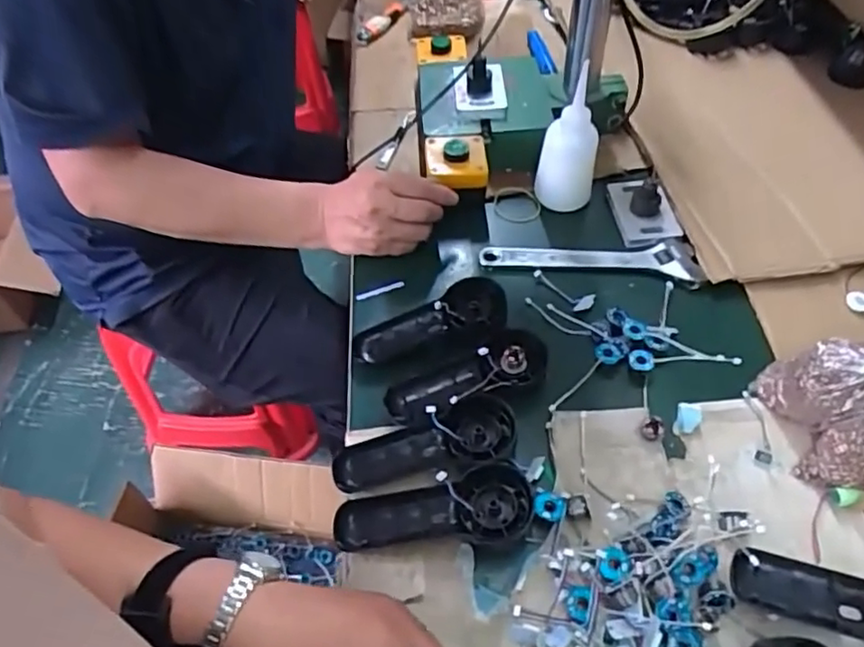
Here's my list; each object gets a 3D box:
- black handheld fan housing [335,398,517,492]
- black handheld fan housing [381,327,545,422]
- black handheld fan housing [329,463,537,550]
[{"bbox_3d":[-0.006,0.100,0.512,0.147,0.030,0.055,-8,52,-5],"label":"black handheld fan housing"},{"bbox_3d":[0.031,0.046,0.543,0.145,0.024,0.050,-19,53,-13],"label":"black handheld fan housing"},{"bbox_3d":[0.000,0.142,0.481,0.146,0.031,0.057,0,52,2],"label":"black handheld fan housing"}]

